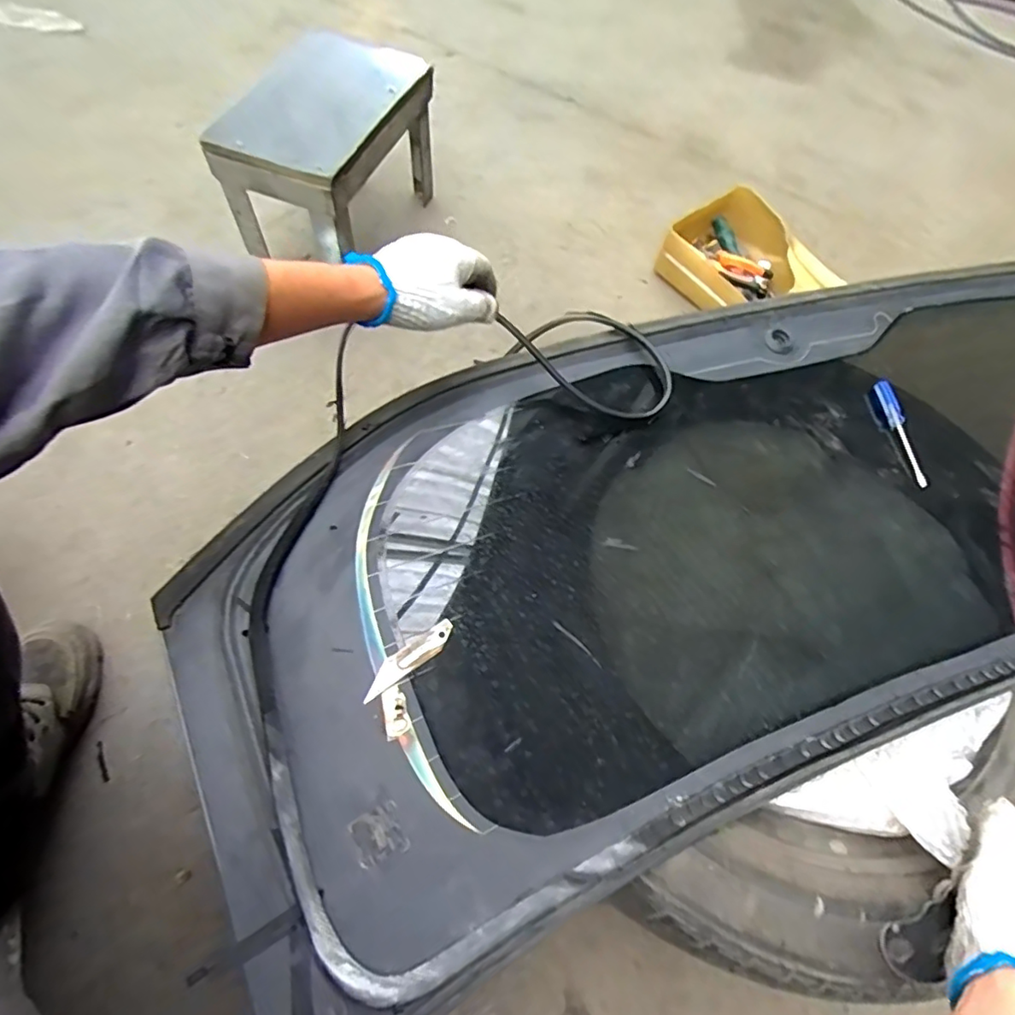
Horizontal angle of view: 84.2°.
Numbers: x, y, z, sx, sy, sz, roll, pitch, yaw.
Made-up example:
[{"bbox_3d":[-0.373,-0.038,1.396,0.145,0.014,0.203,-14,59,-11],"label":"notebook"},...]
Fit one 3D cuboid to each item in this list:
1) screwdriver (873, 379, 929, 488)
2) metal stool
[{"bbox_3d":[0.416,-0.081,0.591,0.019,0.018,0.124,-8,63,-11],"label":"screwdriver"},{"bbox_3d":[-0.254,-0.514,0.856,0.177,0.235,0.332,19,62,3],"label":"metal stool"}]

